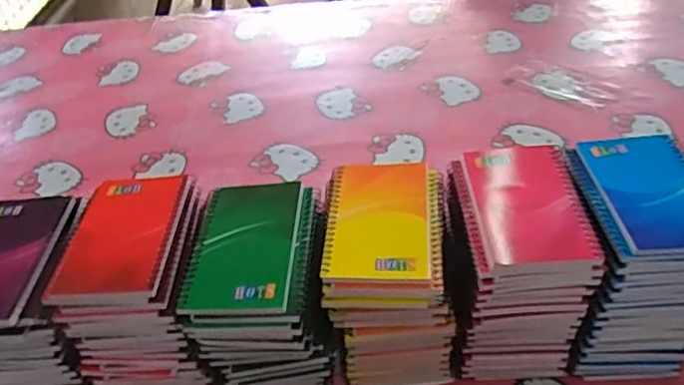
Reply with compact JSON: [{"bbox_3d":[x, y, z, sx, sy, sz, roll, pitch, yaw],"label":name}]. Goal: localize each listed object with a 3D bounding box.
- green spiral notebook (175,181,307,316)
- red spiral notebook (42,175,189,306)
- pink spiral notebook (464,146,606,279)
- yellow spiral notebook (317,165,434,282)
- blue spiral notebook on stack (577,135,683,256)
[{"bbox_3d":[-0.077,0.041,0.475,0.082,0.016,0.123,-1,42,6],"label":"green spiral notebook"},{"bbox_3d":[-0.180,0.032,0.489,0.087,0.011,0.134,-4,41,3],"label":"red spiral notebook"},{"bbox_3d":[0.149,0.011,0.479,0.082,0.017,0.127,-4,41,3],"label":"pink spiral notebook"},{"bbox_3d":[0.030,0.021,0.486,0.083,0.005,0.128,0,42,7],"label":"yellow spiral notebook"},{"bbox_3d":[0.249,-0.002,0.477,0.082,0.010,0.128,-4,41,3],"label":"blue spiral notebook on stack"}]

